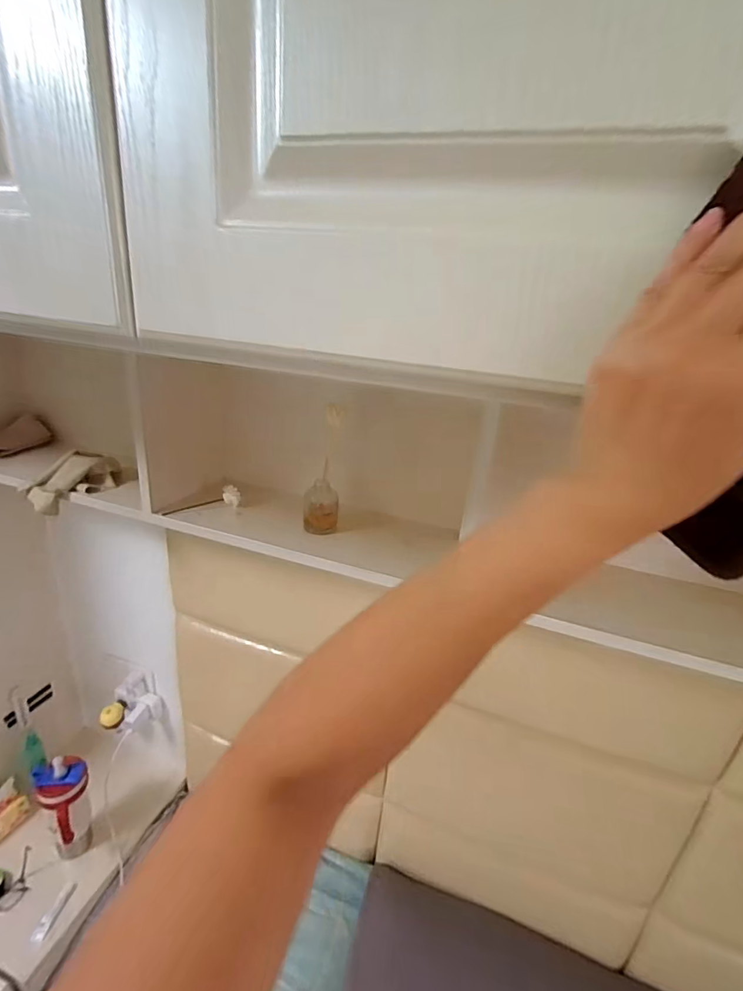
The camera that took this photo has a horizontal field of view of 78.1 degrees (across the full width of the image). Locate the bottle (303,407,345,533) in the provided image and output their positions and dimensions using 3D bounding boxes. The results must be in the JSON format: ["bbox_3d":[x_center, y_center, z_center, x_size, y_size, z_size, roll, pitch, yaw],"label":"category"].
[{"bbox_3d":[-0.079,-0.030,0.773,0.069,0.209,0.065,1,22,-8],"label":"bottle"}]

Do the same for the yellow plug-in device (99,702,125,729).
[{"bbox_3d":[-0.732,0.622,1.292,0.038,0.062,0.063,19,26,32],"label":"yellow plug-in device"}]

